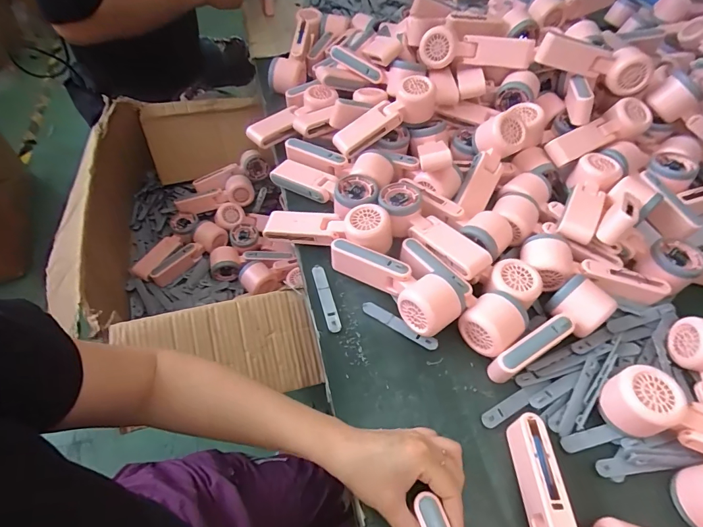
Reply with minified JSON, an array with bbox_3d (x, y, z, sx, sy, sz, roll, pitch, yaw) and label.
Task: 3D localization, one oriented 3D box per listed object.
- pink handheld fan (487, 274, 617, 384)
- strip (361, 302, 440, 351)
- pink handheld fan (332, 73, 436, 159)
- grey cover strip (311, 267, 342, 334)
[{"bbox_3d":[0.215,0.073,0.430,0.154,0.047,0.057,-25,60,-21],"label":"pink handheld fan"},{"bbox_3d":[0.056,0.073,0.460,0.095,0.006,0.015,30,57,15],"label":"strip"},{"bbox_3d":[0.051,-0.217,0.588,0.166,0.055,0.053,-32,61,1],"label":"pink handheld fan"},{"bbox_3d":[-0.031,0.041,0.476,0.016,0.007,0.095,-12,57,-13],"label":"grey cover strip"}]

